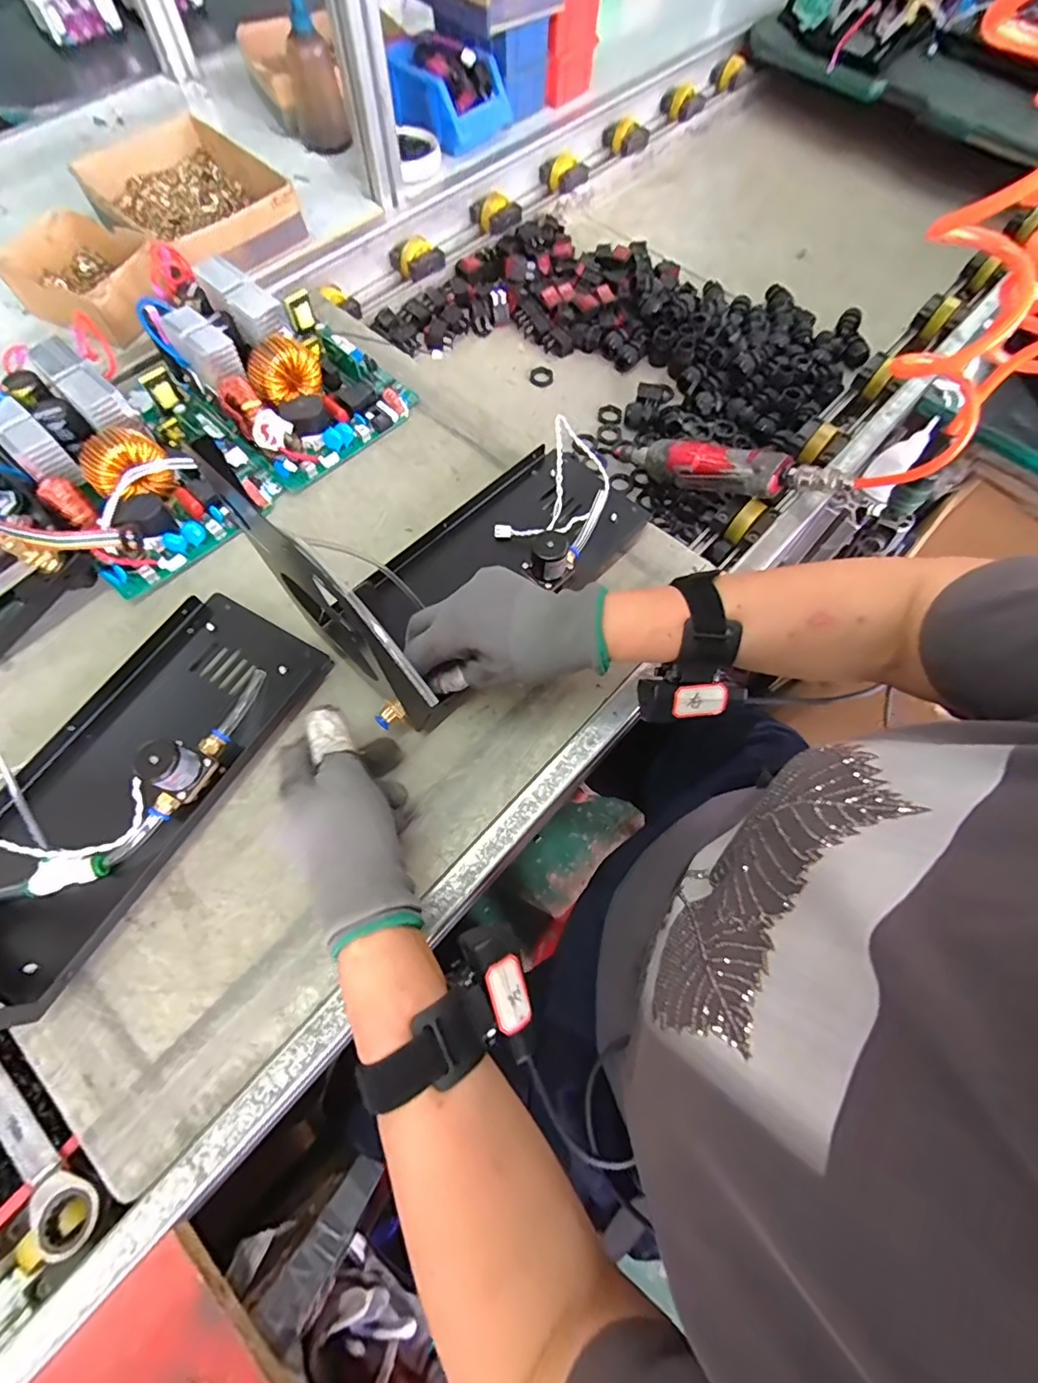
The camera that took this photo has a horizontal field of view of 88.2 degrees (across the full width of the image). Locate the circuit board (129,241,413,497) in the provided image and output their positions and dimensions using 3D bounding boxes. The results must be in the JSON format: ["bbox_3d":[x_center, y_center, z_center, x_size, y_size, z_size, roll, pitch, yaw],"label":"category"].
[{"bbox_3d":[-0.246,-0.334,0.528,0.252,0.074,0.166,40,71,13],"label":"circuit board"}]

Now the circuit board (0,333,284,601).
[{"bbox_3d":[-0.345,-0.219,0.480,0.169,0.076,0.231,-42,75,-17],"label":"circuit board"}]

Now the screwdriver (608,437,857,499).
[{"bbox_3d":[0.200,-0.229,0.549,0.257,0.047,0.042,27,66,36],"label":"screwdriver"}]

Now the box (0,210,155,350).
[{"bbox_3d":[-0.454,-0.445,0.578,0.154,0.057,0.126,32,70,10],"label":"box"}]

